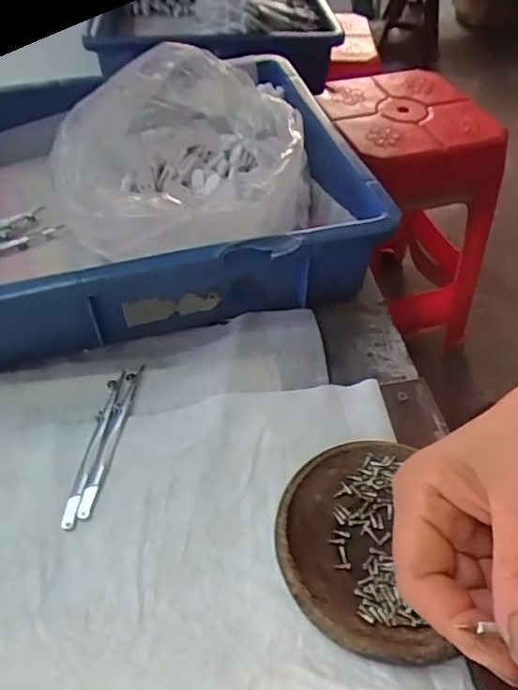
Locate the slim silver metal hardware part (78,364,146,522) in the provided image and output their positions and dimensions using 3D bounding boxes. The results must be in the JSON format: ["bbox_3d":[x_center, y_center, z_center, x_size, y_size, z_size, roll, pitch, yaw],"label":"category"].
[{"bbox_3d":[-0.092,0.055,0.346,0.010,0.004,0.108,6,49,5],"label":"slim silver metal hardware part"}]

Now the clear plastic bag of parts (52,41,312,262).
[{"bbox_3d":[-0.050,-0.142,0.441,0.173,0.105,0.204,2,49,1],"label":"clear plastic bag of parts"}]

